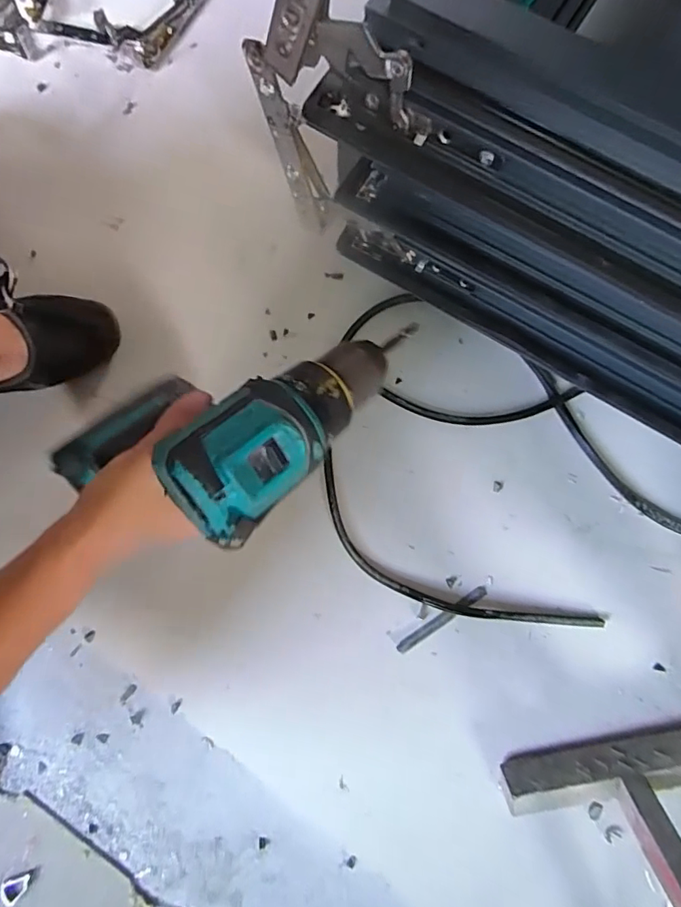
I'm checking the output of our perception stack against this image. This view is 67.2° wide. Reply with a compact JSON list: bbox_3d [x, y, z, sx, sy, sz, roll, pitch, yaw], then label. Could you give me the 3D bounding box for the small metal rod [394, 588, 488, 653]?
[{"bbox_3d":[0.092,0.149,0.459,0.095,0.004,0.010,-33,80,-6],"label":"small metal rod"}]

